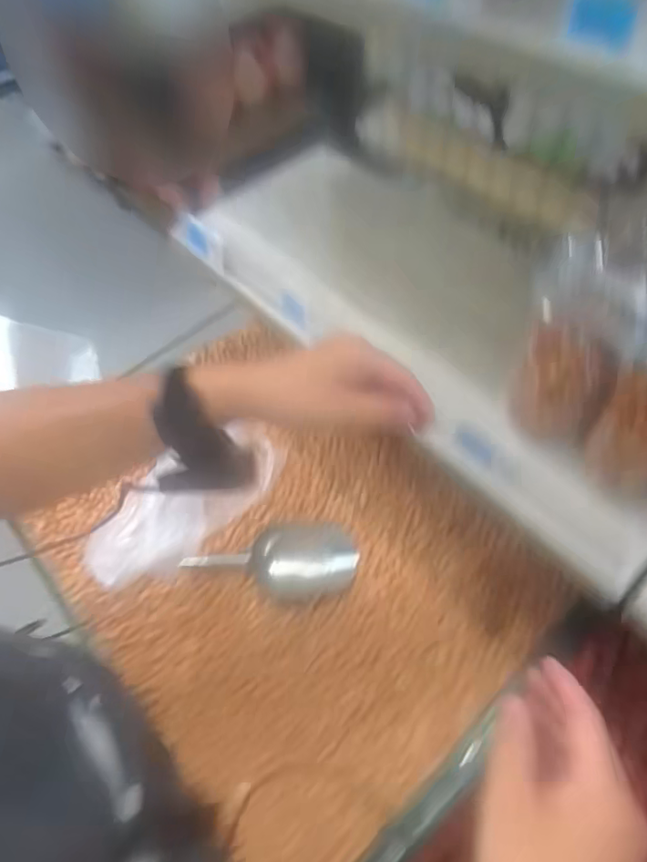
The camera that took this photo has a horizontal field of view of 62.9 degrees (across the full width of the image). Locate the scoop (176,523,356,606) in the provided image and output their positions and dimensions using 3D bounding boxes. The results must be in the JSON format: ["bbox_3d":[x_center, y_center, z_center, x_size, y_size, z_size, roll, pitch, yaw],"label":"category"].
[{"bbox_3d":[-0.068,0.173,0.696,0.224,0.037,0.096,-3,57,3],"label":"scoop"}]

